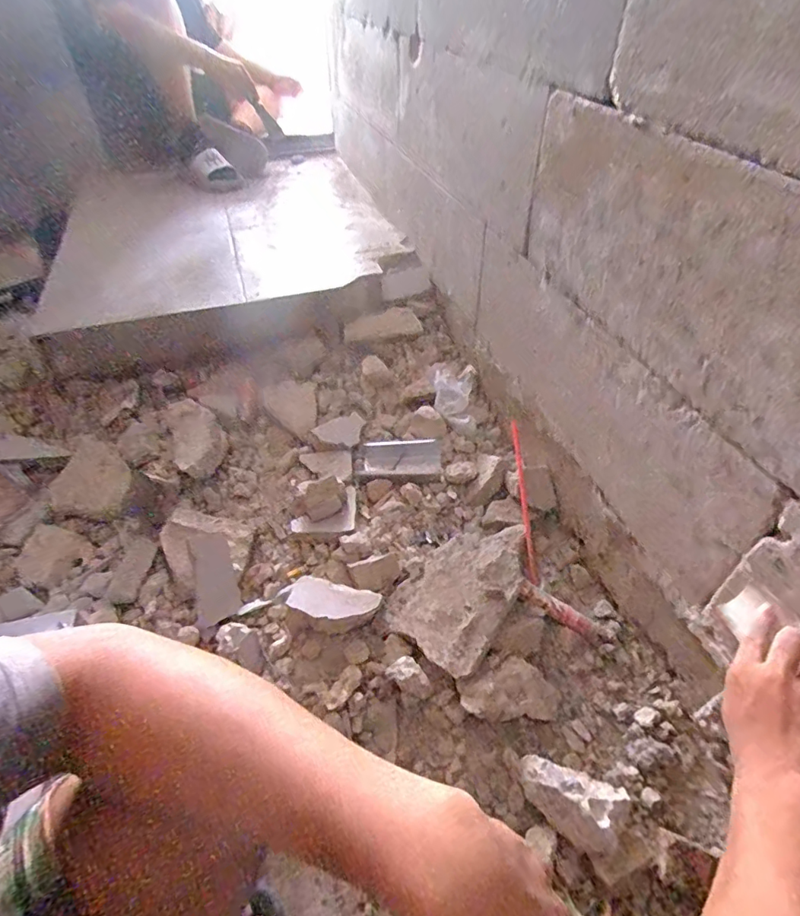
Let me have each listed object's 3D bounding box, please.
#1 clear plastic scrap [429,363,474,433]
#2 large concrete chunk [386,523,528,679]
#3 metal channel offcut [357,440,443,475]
[{"bbox_3d":[0.103,-0.124,0.982,0.086,0.078,0.152,1,44,2],"label":"clear plastic scrap"},{"bbox_3d":[0.099,0.169,0.714,0.145,0.051,0.242,30,52,28],"label":"large concrete chunk"},{"bbox_3d":[-0.001,0.008,0.929,0.149,0.037,0.082,-5,44,-4],"label":"metal channel offcut"}]

